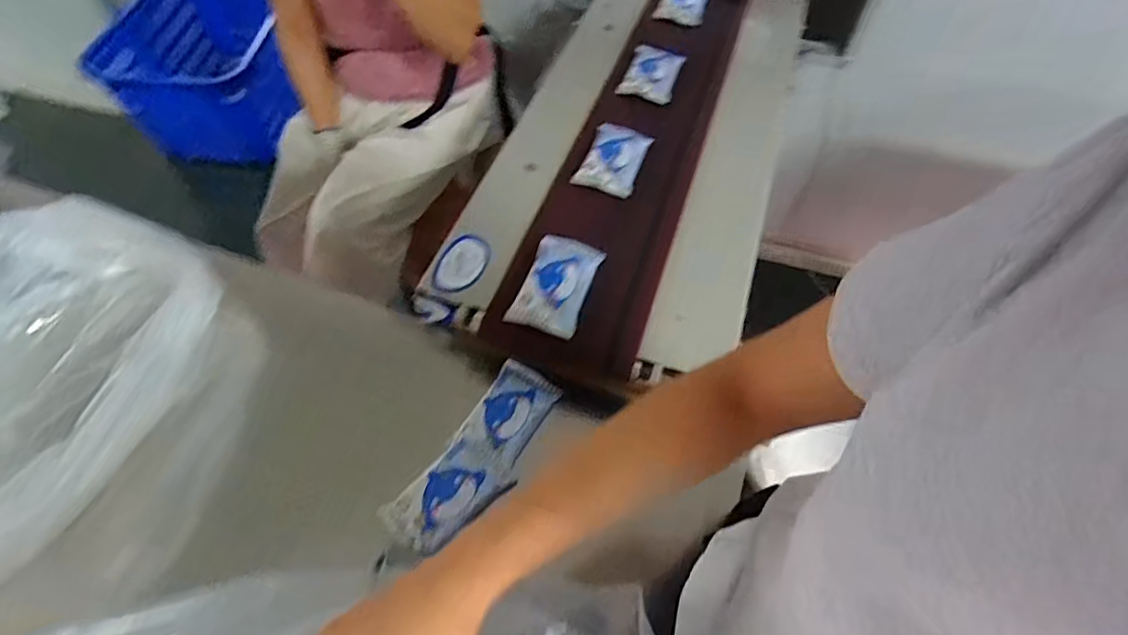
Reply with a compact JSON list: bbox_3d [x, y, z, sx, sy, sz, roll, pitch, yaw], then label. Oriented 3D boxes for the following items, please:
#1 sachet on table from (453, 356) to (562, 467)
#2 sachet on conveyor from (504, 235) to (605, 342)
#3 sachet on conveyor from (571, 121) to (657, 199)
[{"bbox_3d":[-0.069,0.118,0.714,0.086,0.026,0.134,26,58,13],"label":"sachet on table"},{"bbox_3d":[-0.008,-0.047,0.738,0.085,0.019,0.148,17,56,7],"label":"sachet on conveyor"},{"bbox_3d":[0.081,-0.252,0.882,0.090,0.034,0.131,21,57,10],"label":"sachet on conveyor"}]

